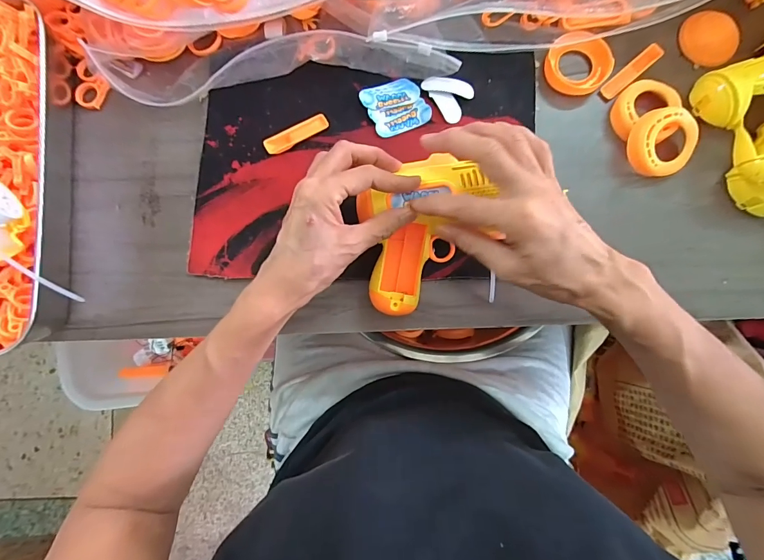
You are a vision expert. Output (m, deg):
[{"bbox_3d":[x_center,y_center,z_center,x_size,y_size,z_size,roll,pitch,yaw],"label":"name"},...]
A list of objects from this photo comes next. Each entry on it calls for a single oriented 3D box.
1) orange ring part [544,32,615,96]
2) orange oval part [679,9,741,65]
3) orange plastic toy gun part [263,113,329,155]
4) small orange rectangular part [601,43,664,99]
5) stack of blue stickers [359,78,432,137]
[{"bbox_3d":[0.187,-0.206,0.357,0.059,0.014,0.053,25,87,2],"label":"orange ring part"},{"bbox_3d":[0.316,-0.232,0.358,0.055,0.011,0.046,-1,86,1],"label":"orange oval part"},{"bbox_3d":[-0.081,-0.140,0.354,0.063,0.012,0.018,-31,86,-1],"label":"orange plastic toy gun part"},{"bbox_3d":[0.241,-0.201,0.360,0.063,0.010,0.016,-41,87,-2],"label":"small orange rectangular part"},{"bbox_3d":[0.012,-0.167,0.356,0.054,0.004,0.054,-26,86,-1],"label":"stack of blue stickers"}]

